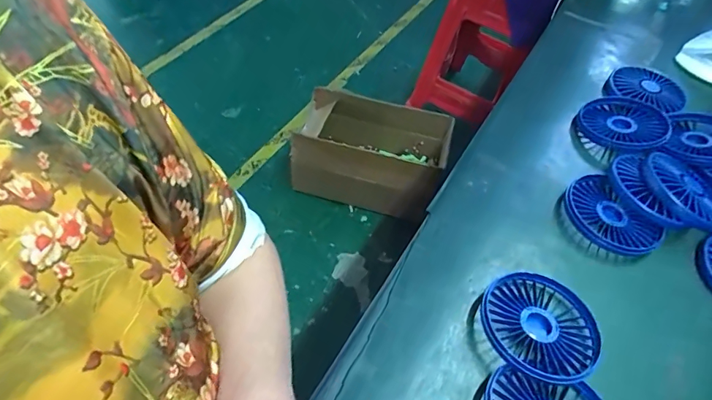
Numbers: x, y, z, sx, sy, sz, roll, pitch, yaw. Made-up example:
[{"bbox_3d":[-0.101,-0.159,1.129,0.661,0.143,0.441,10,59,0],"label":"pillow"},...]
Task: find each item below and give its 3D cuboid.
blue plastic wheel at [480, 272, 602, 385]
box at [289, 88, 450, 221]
[{"bbox_3d":[0.140,0.097,0.328,0.085,0.022,0.084,3,53,-4],"label":"blue plastic wheel"},{"bbox_3d":[0.044,-0.110,1.229,0.394,0.263,0.236,13,55,4],"label":"box"}]

